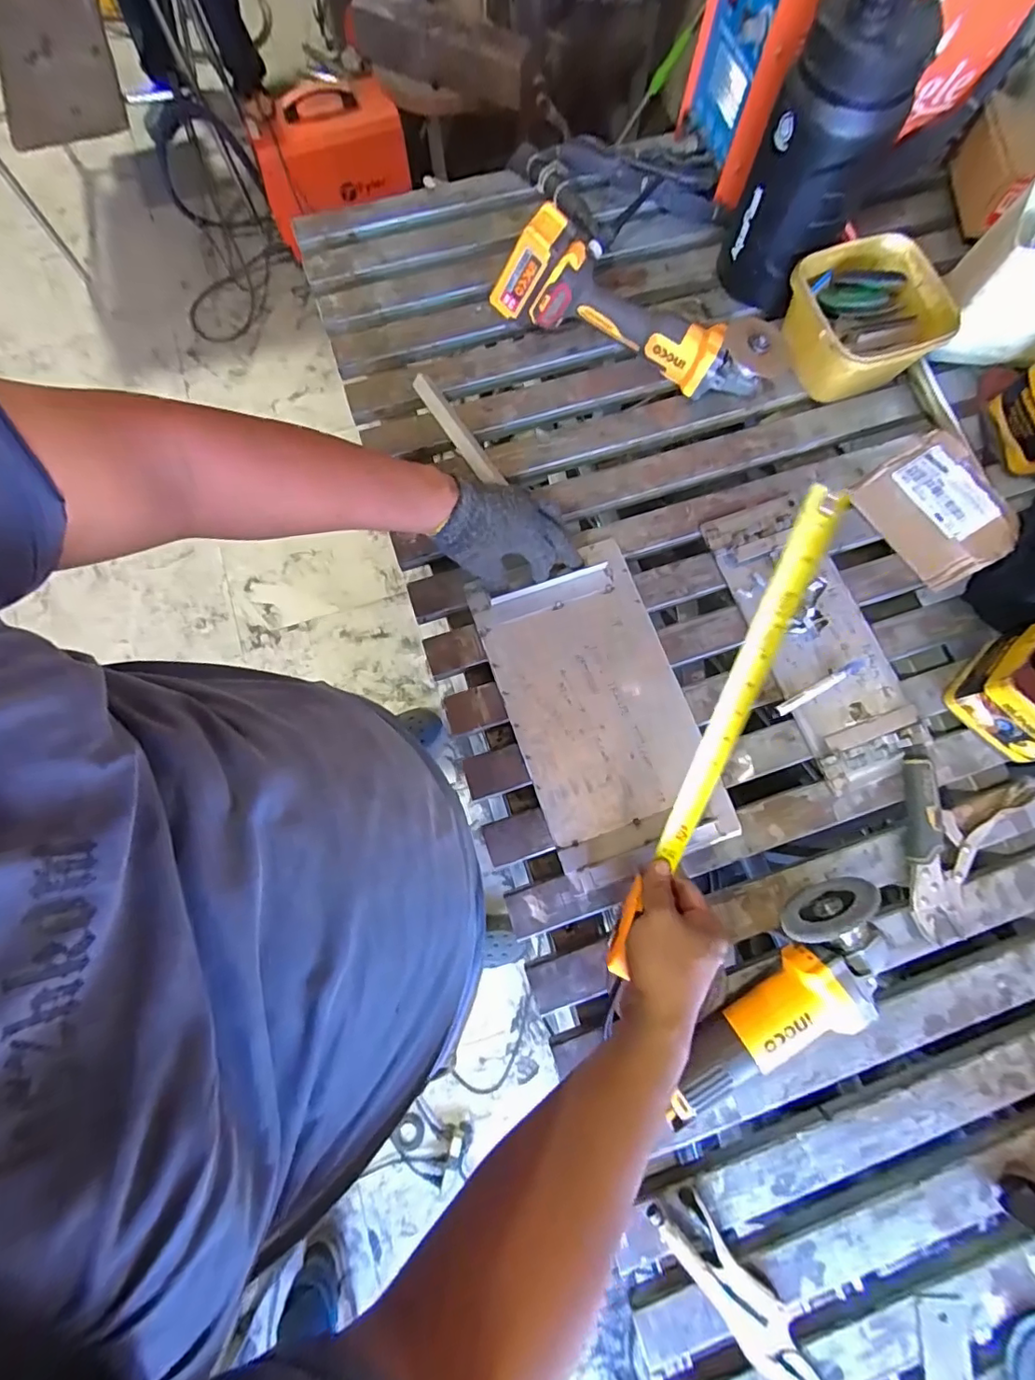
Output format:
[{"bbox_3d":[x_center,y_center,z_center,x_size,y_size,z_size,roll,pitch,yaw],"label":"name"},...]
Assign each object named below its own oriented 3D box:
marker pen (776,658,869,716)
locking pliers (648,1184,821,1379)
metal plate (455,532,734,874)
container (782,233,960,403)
[{"bbox_3d":[0.360,-0.005,0.621,0.127,0.008,0.014,-29,79,-6],"label":"marker pen"},{"bbox_3d":[0.205,0.564,0.487,0.050,0.018,0.207,-38,80,-8],"label":"locking pliers"},{"bbox_3d":[0.091,0.018,0.616,0.199,0.019,0.359,-19,78,-4],"label":"metal plate"},{"bbox_3d":[0.445,-0.474,0.691,0.176,0.095,0.162,-13,77,-2],"label":"container"}]

